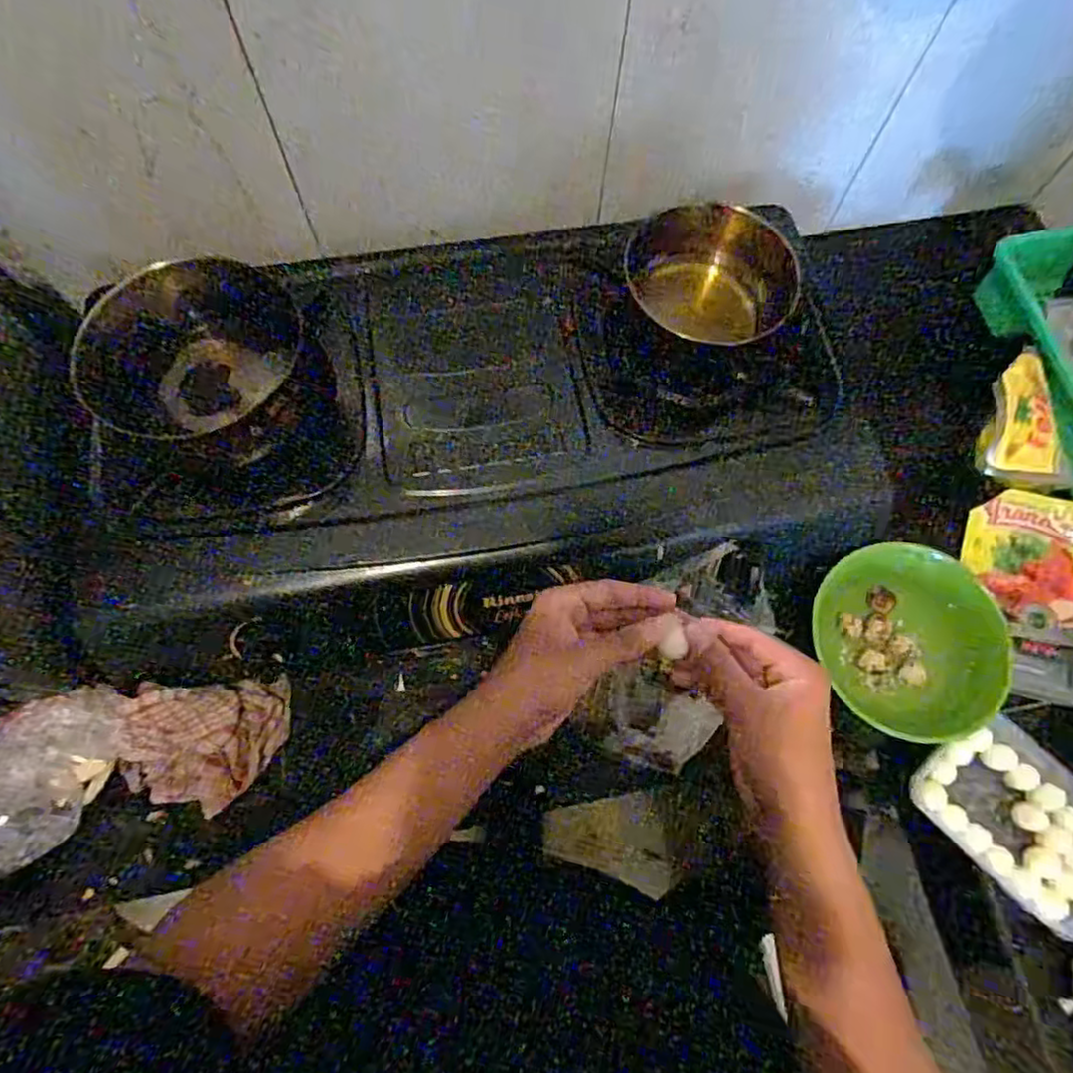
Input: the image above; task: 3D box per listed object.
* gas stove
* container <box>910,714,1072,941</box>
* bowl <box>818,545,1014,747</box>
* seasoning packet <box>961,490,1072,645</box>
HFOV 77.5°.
[{"bbox_3d":[-0.033,-0.094,0.614,0.649,0.123,0.328,-7,71,-4],"label":"gas stove"},{"bbox_3d":[0.428,0.244,0.593,0.123,0.044,0.162,-40,76,-14],"label":"container"},{"bbox_3d":[0.343,0.093,0.614,0.143,0.061,0.178,-35,75,-12],"label":"bowl"},{"bbox_3d":[0.497,0.027,0.676,0.115,0.009,0.144,13,80,19],"label":"seasoning packet"}]

